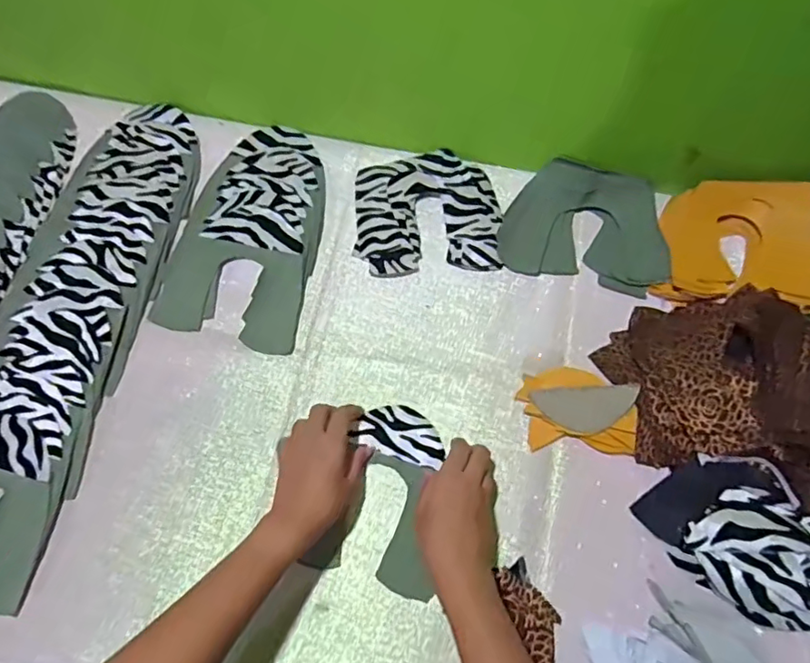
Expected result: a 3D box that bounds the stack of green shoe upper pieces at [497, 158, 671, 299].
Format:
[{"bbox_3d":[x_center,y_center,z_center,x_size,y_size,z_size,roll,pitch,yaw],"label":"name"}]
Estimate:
[{"bbox_3d":[0.203,-0.120,0.643,0.175,0.028,0.139,14,67,4],"label":"stack of green shoe upper pieces"}]

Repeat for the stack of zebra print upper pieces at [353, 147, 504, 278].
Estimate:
[{"bbox_3d":[0.025,-0.137,0.654,0.158,0.022,0.152,-3,67,-3],"label":"stack of zebra print upper pieces"}]

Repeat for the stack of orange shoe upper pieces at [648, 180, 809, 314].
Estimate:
[{"bbox_3d":[0.357,-0.093,0.613,0.153,0.034,0.137,1,76,22],"label":"stack of orange shoe upper pieces"}]

